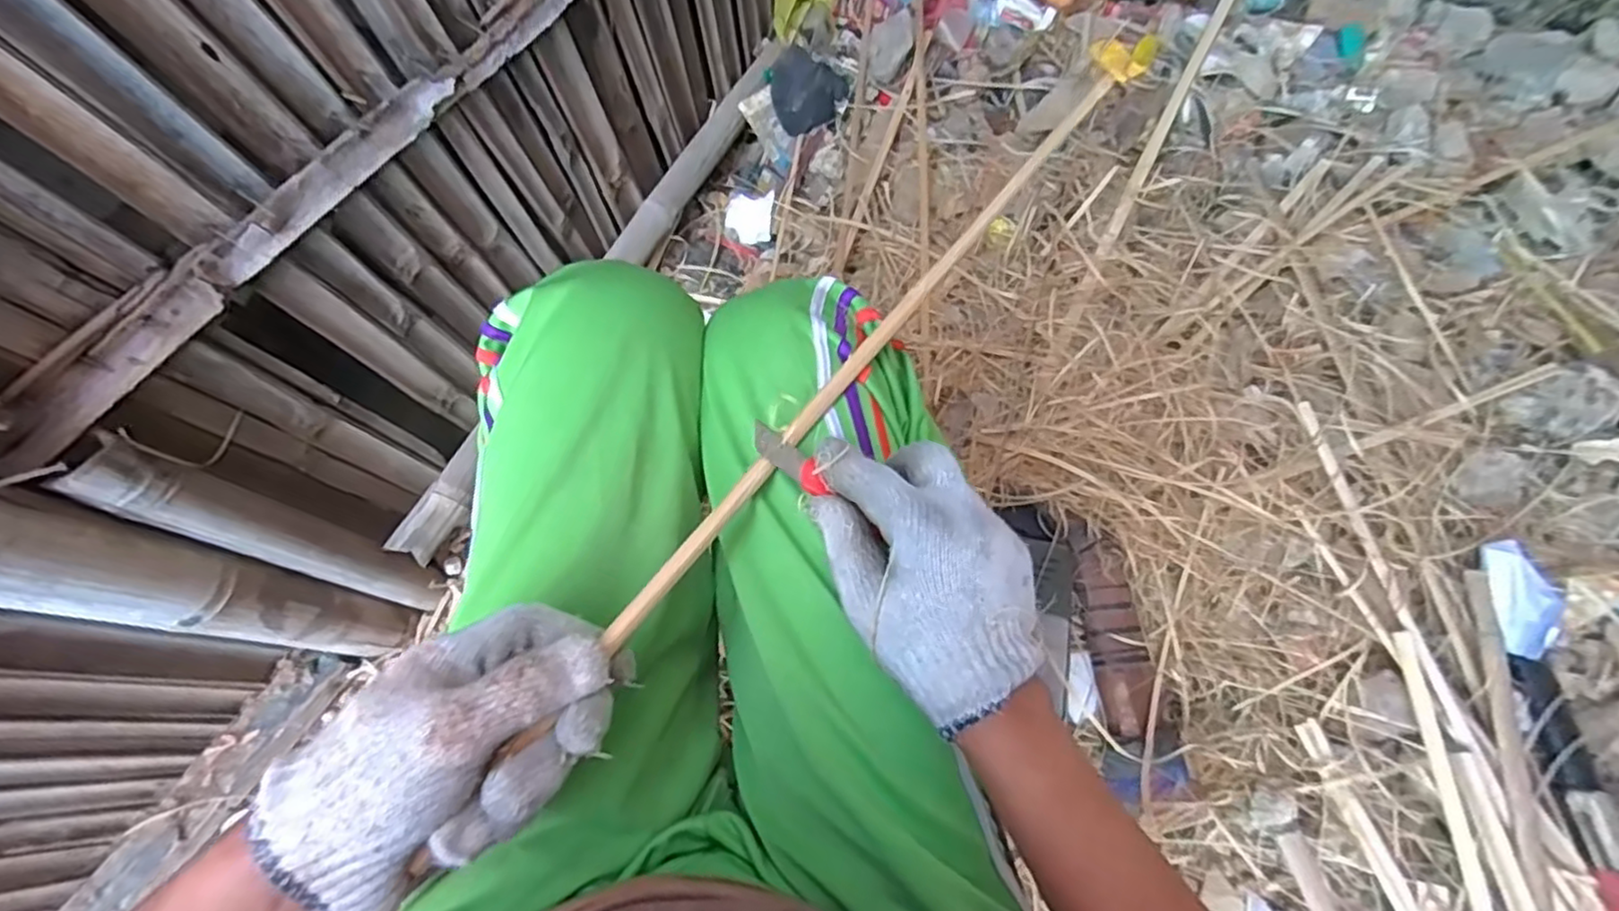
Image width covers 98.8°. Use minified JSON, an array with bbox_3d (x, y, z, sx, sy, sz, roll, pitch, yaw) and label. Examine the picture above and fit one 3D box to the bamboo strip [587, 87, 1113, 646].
[{"bbox_3d":[0.075,-0.110,0.469,0.013,0.015,0.576,36,65,10],"label":"bamboo strip"}]

